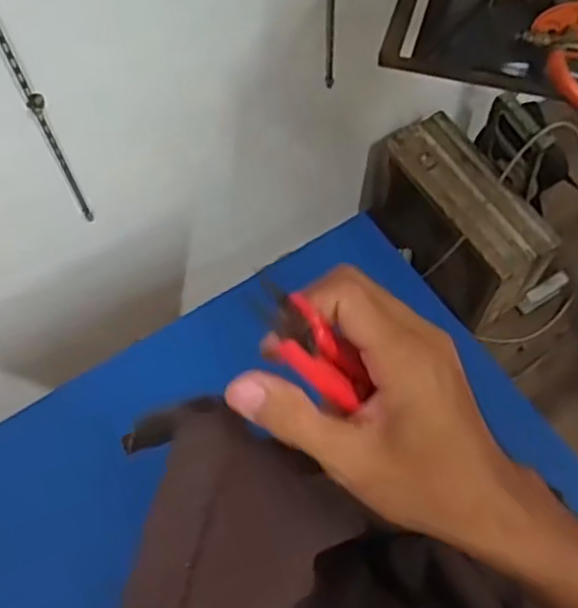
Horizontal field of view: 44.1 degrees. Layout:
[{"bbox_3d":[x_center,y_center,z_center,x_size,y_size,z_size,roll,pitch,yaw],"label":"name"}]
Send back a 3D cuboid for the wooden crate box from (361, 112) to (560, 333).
[{"bbox_3d":[0.366,-0.171,1.602,0.169,0.321,0.422,-35,68,-15],"label":"wooden crate box"}]

